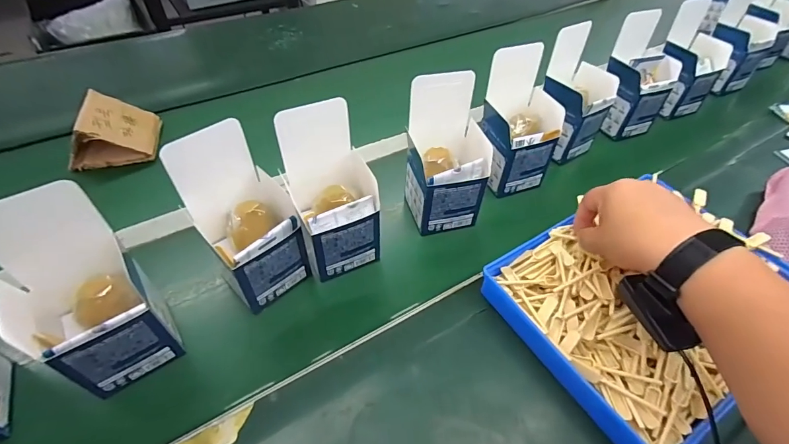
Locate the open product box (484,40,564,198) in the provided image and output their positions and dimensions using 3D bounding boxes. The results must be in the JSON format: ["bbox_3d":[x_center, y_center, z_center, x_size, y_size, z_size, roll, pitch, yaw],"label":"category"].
[{"bbox_3d":[0.176,-0.142,0.557,0.097,0.173,0.106,-13,48,-12],"label":"open product box"}]

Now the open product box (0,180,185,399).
[{"bbox_3d":[-0.275,0.069,0.348,0.094,0.177,0.087,-28,53,-24],"label":"open product box"}]

